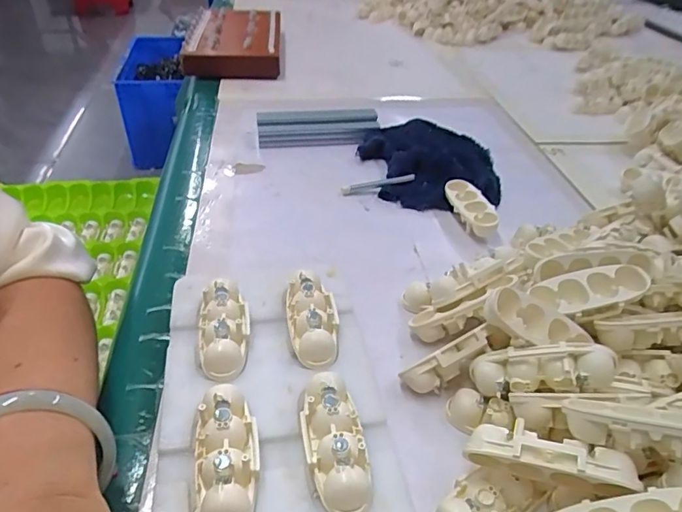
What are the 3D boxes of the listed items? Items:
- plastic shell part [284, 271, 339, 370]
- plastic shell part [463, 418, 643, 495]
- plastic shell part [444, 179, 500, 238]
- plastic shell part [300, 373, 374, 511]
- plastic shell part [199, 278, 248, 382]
[{"bbox_3d":[-0.015,0.033,0.271,0.025,0.016,0.058,-6,38,-12],"label":"plastic shell part"},{"bbox_3d":[0.083,0.083,0.207,0.061,0.021,0.017,5,35,25],"label":"plastic shell part"},{"bbox_3d":[0.098,-0.034,0.393,0.022,0.021,0.064,-6,38,-12],"label":"plastic shell part"},{"bbox_3d":[-0.003,0.076,0.213,0.024,0.013,0.061,-4,38,-10],"label":"plastic shell part"},{"bbox_3d":[-0.060,0.037,0.263,0.024,0.016,0.059,-6,38,-13],"label":"plastic shell part"}]

